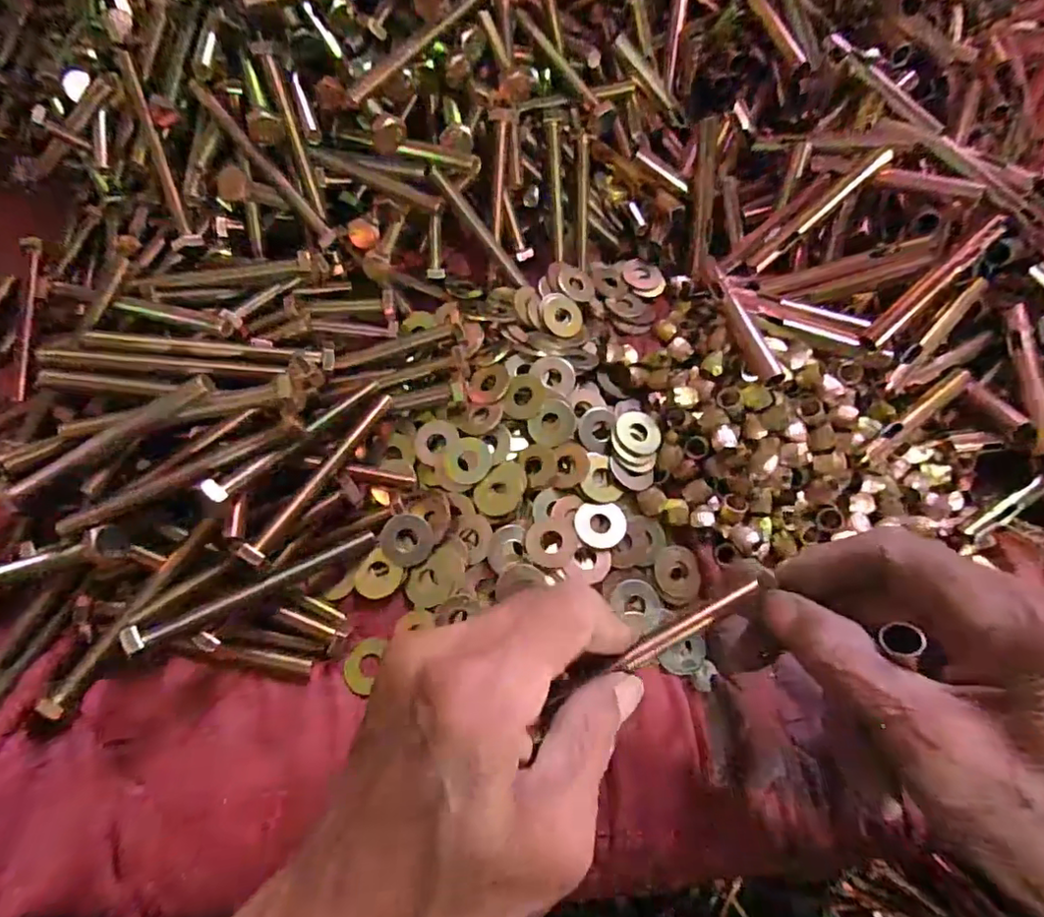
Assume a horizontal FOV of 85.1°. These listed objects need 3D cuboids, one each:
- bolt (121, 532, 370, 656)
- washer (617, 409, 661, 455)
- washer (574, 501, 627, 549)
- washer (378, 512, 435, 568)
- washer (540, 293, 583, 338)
[{"bbox_3d":[-0.114,0.054,0.248,0.103,0.013,0.013,-24,67,-39],"label":"bolt"},{"bbox_3d":[0.060,-0.014,0.293,0.023,0.004,0.022,5,66,0],"label":"washer"},{"bbox_3d":[0.039,0.032,0.277,0.025,0.004,0.022,-2,66,-3],"label":"washer"},{"bbox_3d":[-0.055,0.039,0.274,0.025,0.005,0.025,2,81,-15],"label":"washer"},{"bbox_3d":[0.023,-0.083,0.331,0.024,0.004,0.027,-16,82,-21],"label":"washer"}]

